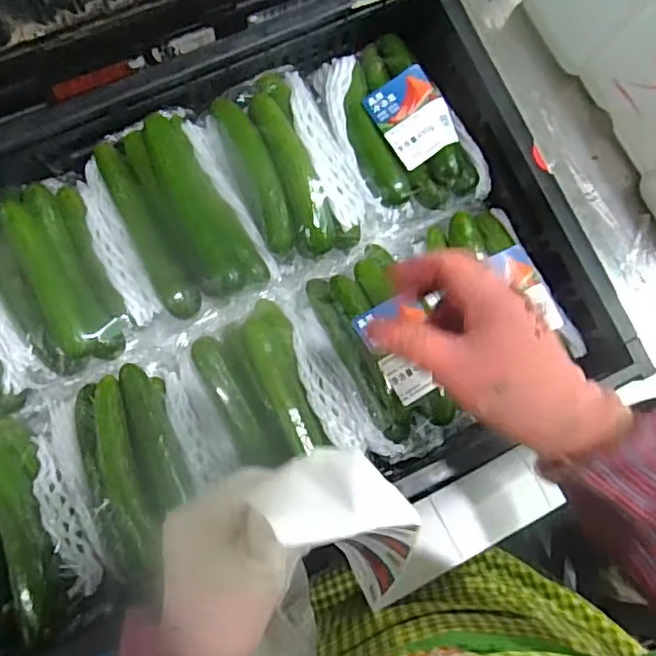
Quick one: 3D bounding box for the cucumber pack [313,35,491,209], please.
[{"bbox_3d":[0.065,-0.177,0.538,0.106,0.039,0.169,-30,86,-7],"label":"cucumber pack"}]

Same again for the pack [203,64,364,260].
[{"bbox_3d":[-0.034,-0.138,0.528,0.088,0.046,0.160,-26,85,-7],"label":"pack"}]

